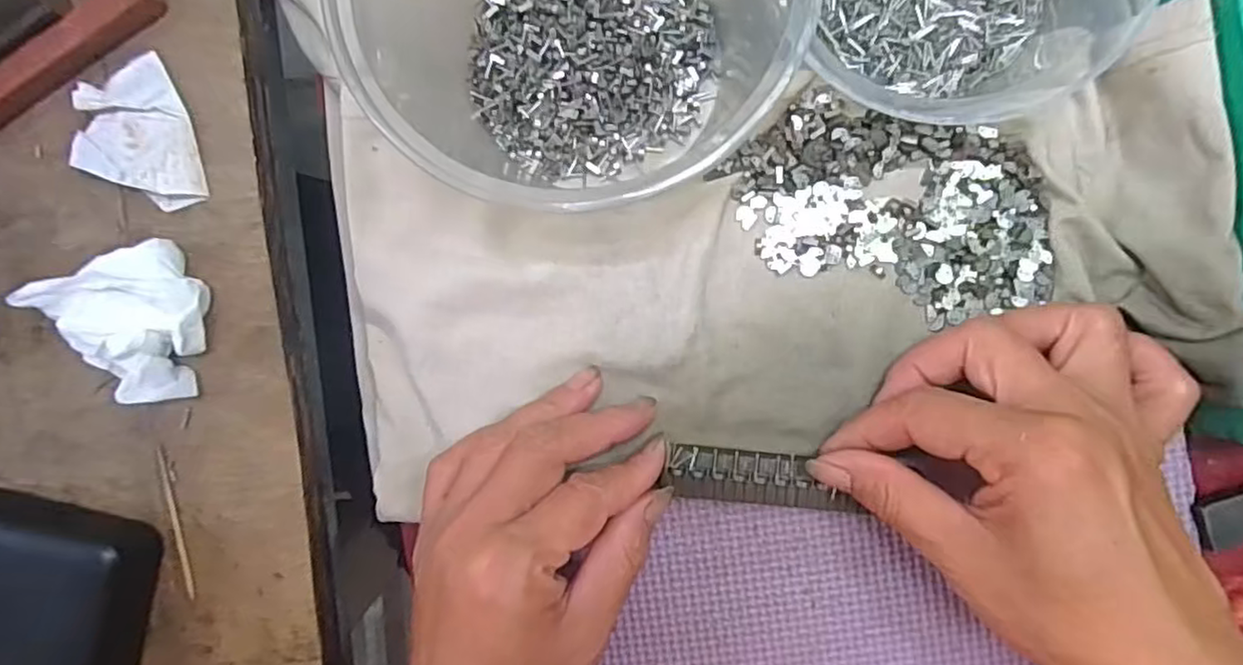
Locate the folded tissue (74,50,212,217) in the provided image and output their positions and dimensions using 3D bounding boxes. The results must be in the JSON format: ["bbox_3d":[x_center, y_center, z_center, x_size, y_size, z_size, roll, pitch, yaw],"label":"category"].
[{"bbox_3d":[-0.174,-0.069,0.236,0.038,0.009,0.051,-11,92,3],"label":"folded tissue"}]

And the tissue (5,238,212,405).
[{"bbox_3d":[-0.167,-0.004,0.230,0.045,0.030,0.050,-42,90,4],"label":"tissue"}]

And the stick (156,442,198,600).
[{"bbox_3d":[-0.167,0.071,0.247,0.004,0.004,0.058,-10,92,3],"label":"stick"}]

